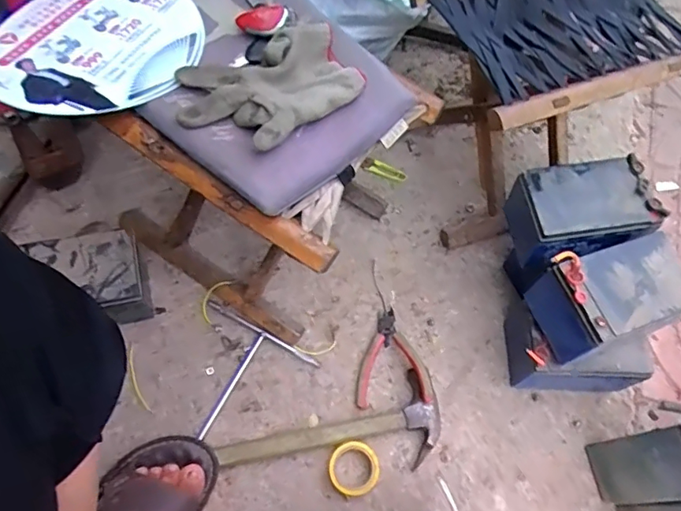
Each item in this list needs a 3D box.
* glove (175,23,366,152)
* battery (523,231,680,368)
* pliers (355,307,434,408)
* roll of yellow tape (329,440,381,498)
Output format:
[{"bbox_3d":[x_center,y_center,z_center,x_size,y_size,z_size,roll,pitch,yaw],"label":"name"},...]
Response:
[{"bbox_3d":[-0.068,-0.165,0.520,0.175,0.031,0.120,-33,68,-14],"label":"glove"},{"bbox_3d":[0.317,0.049,0.618,0.156,0.098,0.104,-17,65,-7],"label":"battery"},{"bbox_3d":[0.070,0.139,0.727,0.097,0.036,0.132,-2,64,0],"label":"pliers"},{"bbox_3d":[0.017,0.267,0.662,0.062,0.017,0.062,0,64,1],"label":"roll of yellow tape"}]

